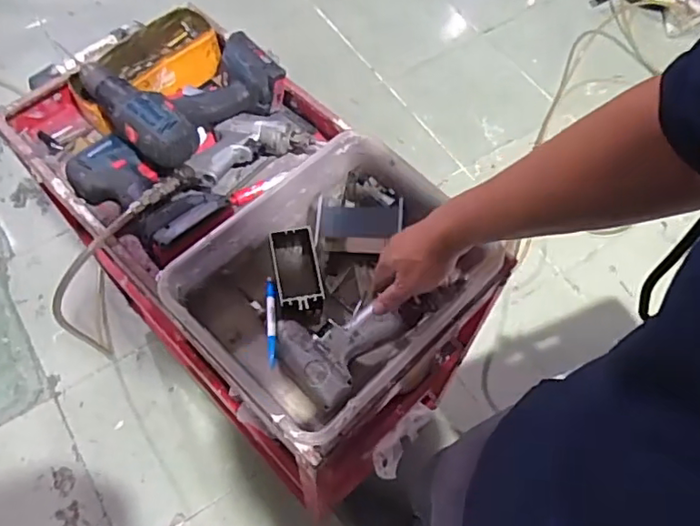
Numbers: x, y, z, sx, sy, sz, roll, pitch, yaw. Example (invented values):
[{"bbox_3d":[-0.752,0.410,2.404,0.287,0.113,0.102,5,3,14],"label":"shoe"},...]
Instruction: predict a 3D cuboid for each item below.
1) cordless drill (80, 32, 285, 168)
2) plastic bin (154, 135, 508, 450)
[{"bbox_3d":[-0.224,-0.244,0.806,0.236,0.072,0.179,-36,69,-19],"label":"cordless drill"},{"bbox_3d":[-0.015,0.022,0.715,0.273,0.083,0.335,41,70,19],"label":"plastic bin"}]

